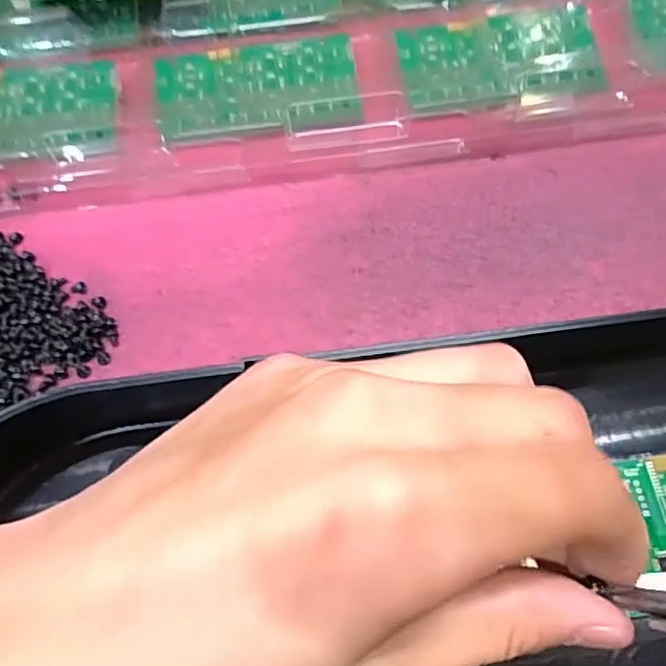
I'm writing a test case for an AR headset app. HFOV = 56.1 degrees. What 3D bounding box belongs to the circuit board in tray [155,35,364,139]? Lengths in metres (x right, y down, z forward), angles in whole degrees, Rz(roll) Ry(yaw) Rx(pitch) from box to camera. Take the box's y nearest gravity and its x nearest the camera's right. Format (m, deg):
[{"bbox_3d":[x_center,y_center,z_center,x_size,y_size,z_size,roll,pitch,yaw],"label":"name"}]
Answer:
[{"bbox_3d":[-0.035,-0.116,0.293,0.093,0.005,0.046,-7,67,-3],"label":"circuit board in tray"}]

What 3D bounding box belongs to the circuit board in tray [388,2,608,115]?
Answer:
[{"bbox_3d":[0.080,-0.131,0.297,0.093,0.007,0.050,-7,67,-3],"label":"circuit board in tray"}]

